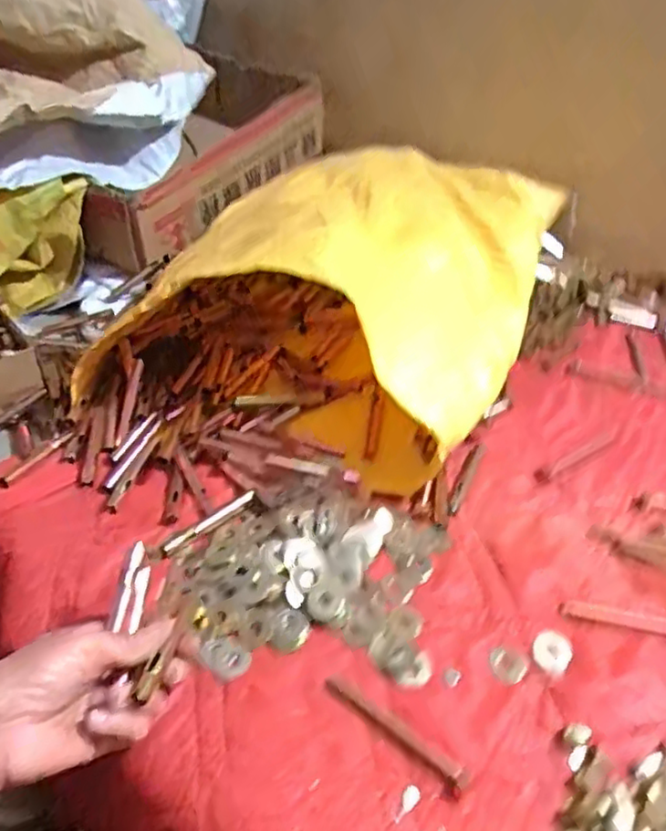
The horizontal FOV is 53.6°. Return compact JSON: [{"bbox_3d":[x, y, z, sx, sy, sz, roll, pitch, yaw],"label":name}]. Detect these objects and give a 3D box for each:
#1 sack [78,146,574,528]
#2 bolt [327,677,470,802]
[{"bbox_3d":[0.003,-0.132,0.693,0.377,0.154,0.579,13,39,15],"label":"sack"},{"bbox_3d":[0.038,0.191,0.404,0.101,0.010,0.016,31,46,33],"label":"bolt"}]

